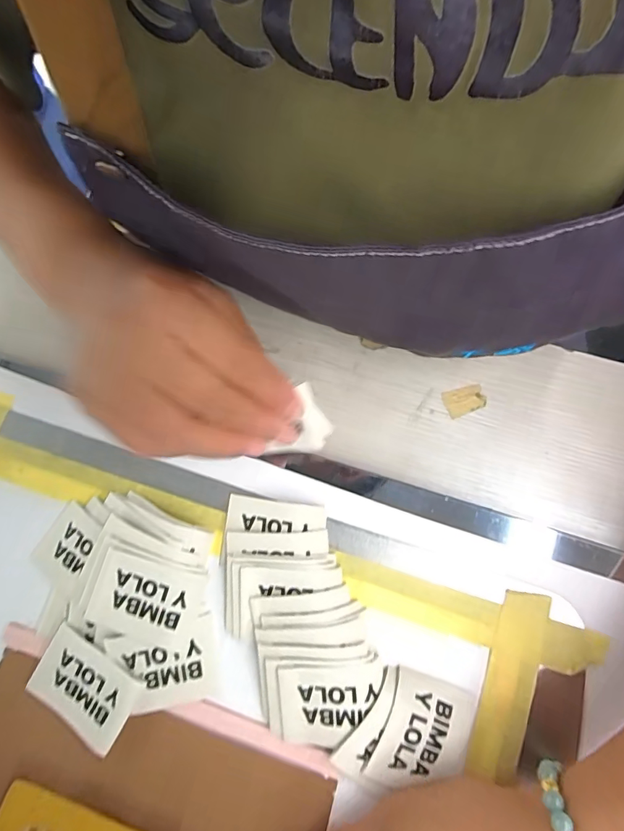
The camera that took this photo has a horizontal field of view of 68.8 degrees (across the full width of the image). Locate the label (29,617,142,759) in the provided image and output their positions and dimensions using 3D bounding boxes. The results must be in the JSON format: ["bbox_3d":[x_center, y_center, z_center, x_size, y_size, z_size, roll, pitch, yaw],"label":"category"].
[{"bbox_3d":[-0.121,0.144,0.241,0.057,0.004,0.041,32,89,13],"label":"label"}]

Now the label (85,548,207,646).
[{"bbox_3d":[-0.088,0.096,0.243,0.055,0.007,0.040,14,89,1],"label":"label"}]

